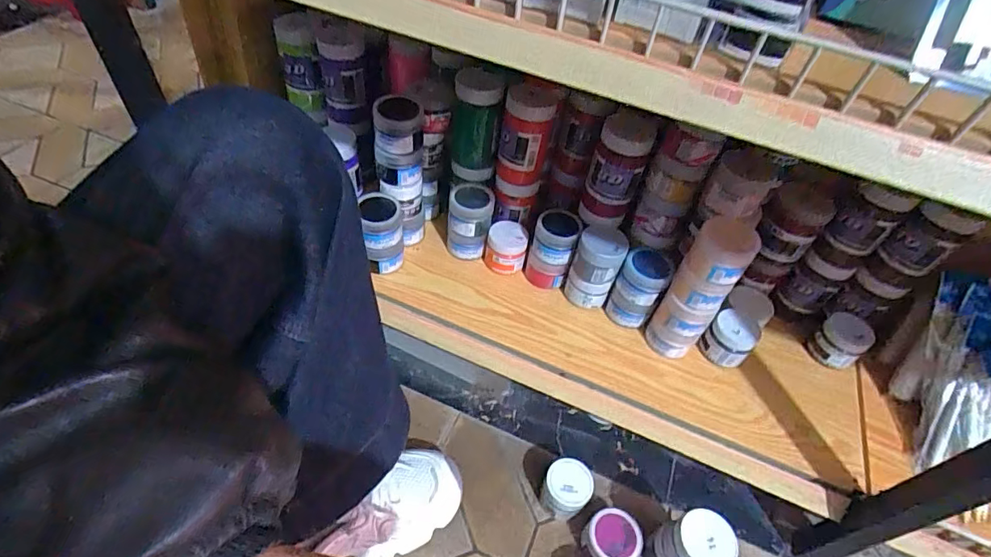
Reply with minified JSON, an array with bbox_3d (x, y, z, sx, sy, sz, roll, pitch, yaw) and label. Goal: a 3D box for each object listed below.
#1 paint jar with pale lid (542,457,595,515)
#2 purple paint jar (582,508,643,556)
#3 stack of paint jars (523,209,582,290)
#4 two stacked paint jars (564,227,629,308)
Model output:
[{"bbox_3d":[0.086,0.254,0.599,0.053,0.058,0.051,3,48,-4],"label":"paint jar with pale lid"},{"bbox_3d":[0.133,0.306,0.574,0.064,0.047,0.058,-24,56,-25],"label":"purple paint jar"},{"bbox_3d":[0.078,-0.039,0.671,0.055,0.101,0.053,20,50,10],"label":"stack of paint jars"},{"bbox_3d":[0.132,-0.017,0.656,0.058,0.111,0.066,18,50,9],"label":"two stacked paint jars"}]

